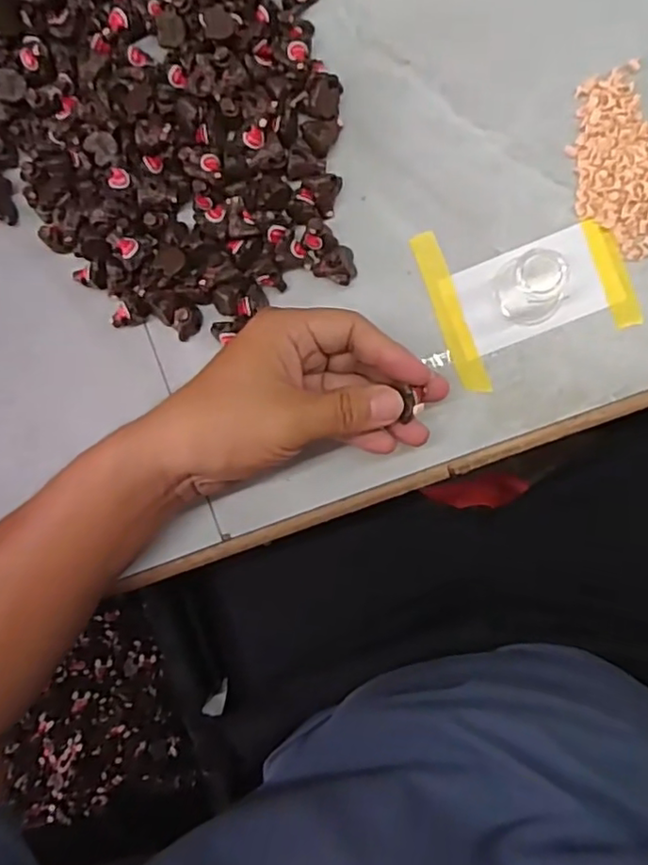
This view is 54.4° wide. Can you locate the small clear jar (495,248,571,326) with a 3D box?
[{"bbox_3d":[0.116,-0.077,0.340,0.038,0.037,0.034,3,92,7],"label":"small clear jar"}]

